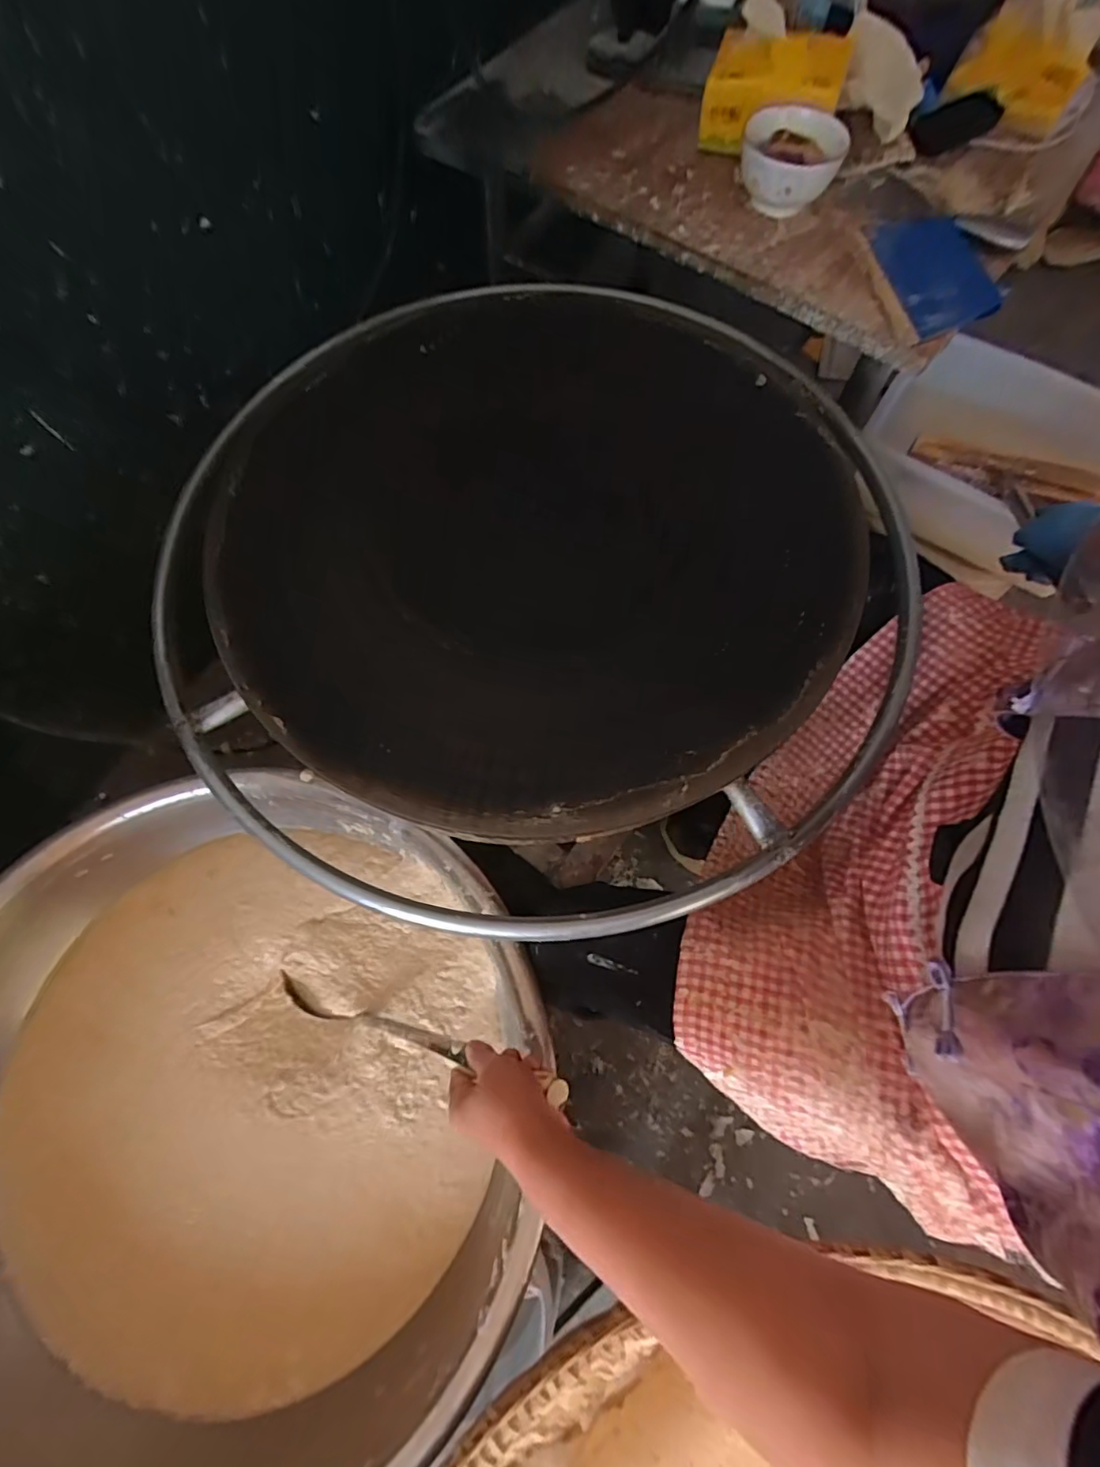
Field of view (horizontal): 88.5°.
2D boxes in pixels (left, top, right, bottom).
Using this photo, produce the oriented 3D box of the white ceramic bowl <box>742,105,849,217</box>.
[{"bbox_3d":[0.276,-0.663,0.650,0.117,0.065,0.103,25,72,8],"label":"white ceramic bowl"}]

